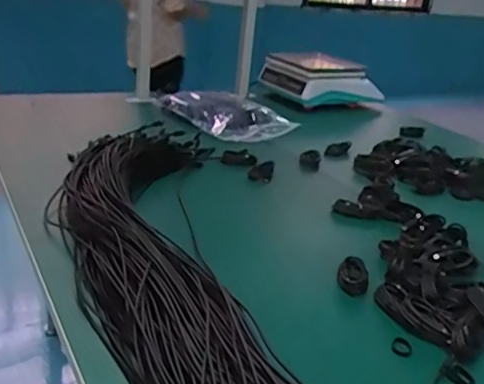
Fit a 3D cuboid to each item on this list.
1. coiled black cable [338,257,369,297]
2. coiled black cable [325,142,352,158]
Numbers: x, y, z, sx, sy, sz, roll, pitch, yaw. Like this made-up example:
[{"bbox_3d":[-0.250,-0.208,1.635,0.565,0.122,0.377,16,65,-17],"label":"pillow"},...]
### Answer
[{"bbox_3d":[0.154,0.116,0.771,0.041,0.031,0.053,11,23,14],"label":"coiled black cable"},{"bbox_3d":[0.226,-0.102,1.319,0.077,0.025,0.029,-23,32,-22],"label":"coiled black cable"}]

